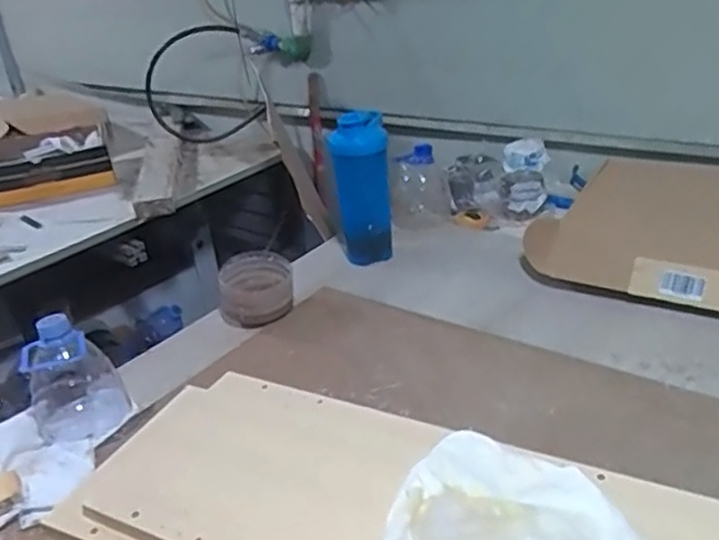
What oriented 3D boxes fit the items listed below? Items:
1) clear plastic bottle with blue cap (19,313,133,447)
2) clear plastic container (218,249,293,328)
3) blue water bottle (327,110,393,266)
[{"bbox_3d":[-0.312,0.119,0.758,0.099,0.120,0.092,-18,30,-23],"label":"clear plastic bottle with blue cap"},{"bbox_3d":[-0.145,0.025,0.970,0.105,0.067,0.093,-8,27,-5],"label":"clear plastic container"},{"bbox_3d":[0.005,-0.117,1.038,0.080,0.229,0.068,-6,27,-1],"label":"blue water bottle"}]

